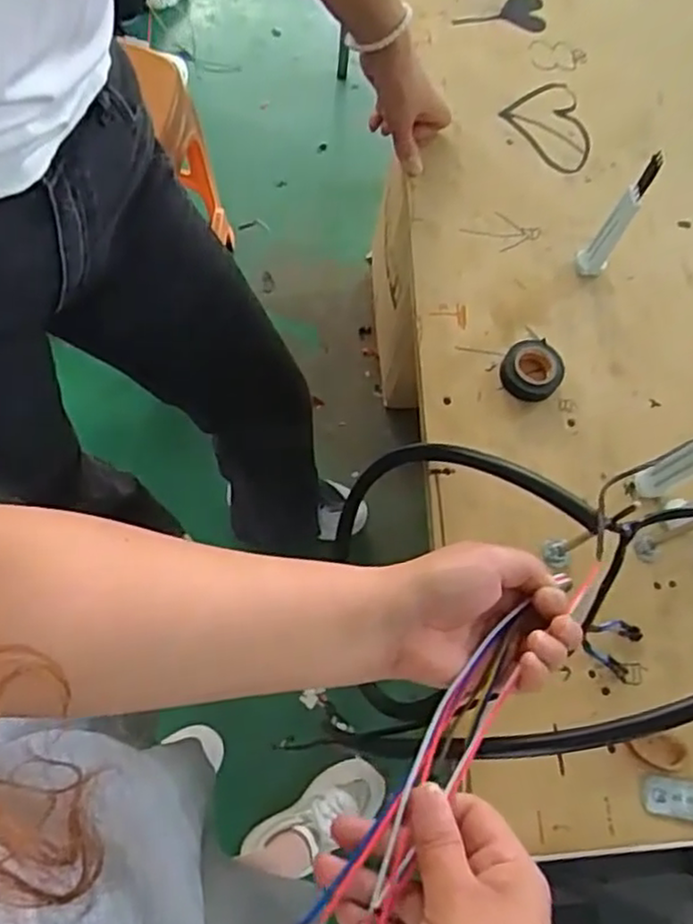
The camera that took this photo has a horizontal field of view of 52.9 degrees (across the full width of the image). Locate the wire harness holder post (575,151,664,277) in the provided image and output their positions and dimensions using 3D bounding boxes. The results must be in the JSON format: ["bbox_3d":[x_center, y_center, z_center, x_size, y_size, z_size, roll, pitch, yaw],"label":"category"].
[{"bbox_3d":[0.241,-0.219,0.615,0.025,0.141,0.034,31,70,6],"label":"wire harness holder post"}]

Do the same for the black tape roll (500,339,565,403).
[{"bbox_3d":[0.167,-0.080,0.624,0.055,0.021,0.051,2,70,-5],"label":"black tape roll"}]

